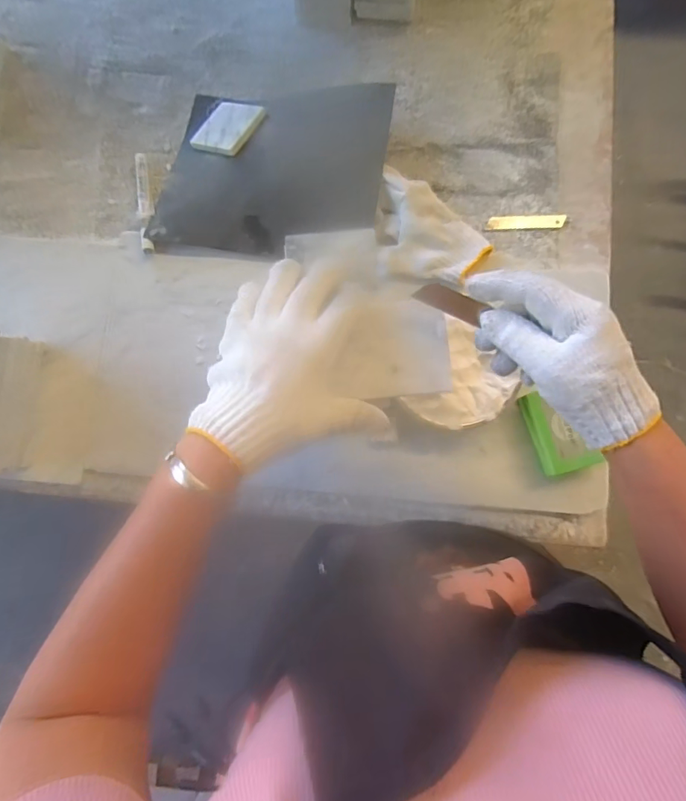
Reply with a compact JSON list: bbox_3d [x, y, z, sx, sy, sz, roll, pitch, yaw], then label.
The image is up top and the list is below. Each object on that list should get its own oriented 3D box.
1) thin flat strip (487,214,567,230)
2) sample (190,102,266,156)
[{"bbox_3d":[0.236,-0.229,0.585,0.098,0.004,0.019,-3,89,2],"label":"thin flat strip"},{"bbox_3d":[-0.148,-0.350,0.584,0.079,0.006,0.082,23,76,21],"label":"sample"}]

